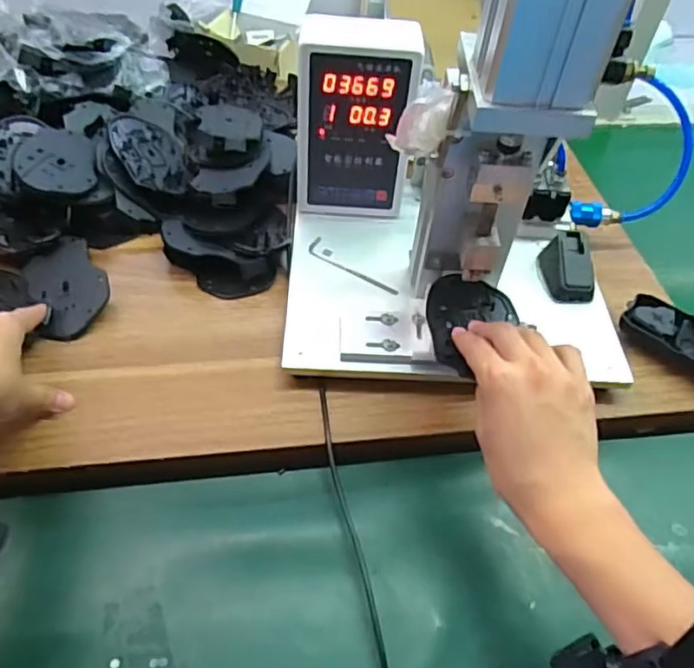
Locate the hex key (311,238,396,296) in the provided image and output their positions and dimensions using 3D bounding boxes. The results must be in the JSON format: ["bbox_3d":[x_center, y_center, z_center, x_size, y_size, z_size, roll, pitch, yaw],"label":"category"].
[{"bbox_3d":[0.002,-0.064,0.596,0.108,0.004,0.024,38,57,25],"label":"hex key"}]

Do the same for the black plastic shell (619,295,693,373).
[{"bbox_3d":[0.310,0.008,0.575,0.108,0.033,0.046,32,55,21],"label":"black plastic shell"}]

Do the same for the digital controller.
[{"bbox_3d":[0.008,-0.201,0.594,0.105,0.179,0.056,3,50,-2],"label":"digital controller"}]

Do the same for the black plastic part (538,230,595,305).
[{"bbox_3d":[0.212,-0.065,0.589,0.041,0.038,0.064,1,50,-4],"label":"black plastic part"}]

